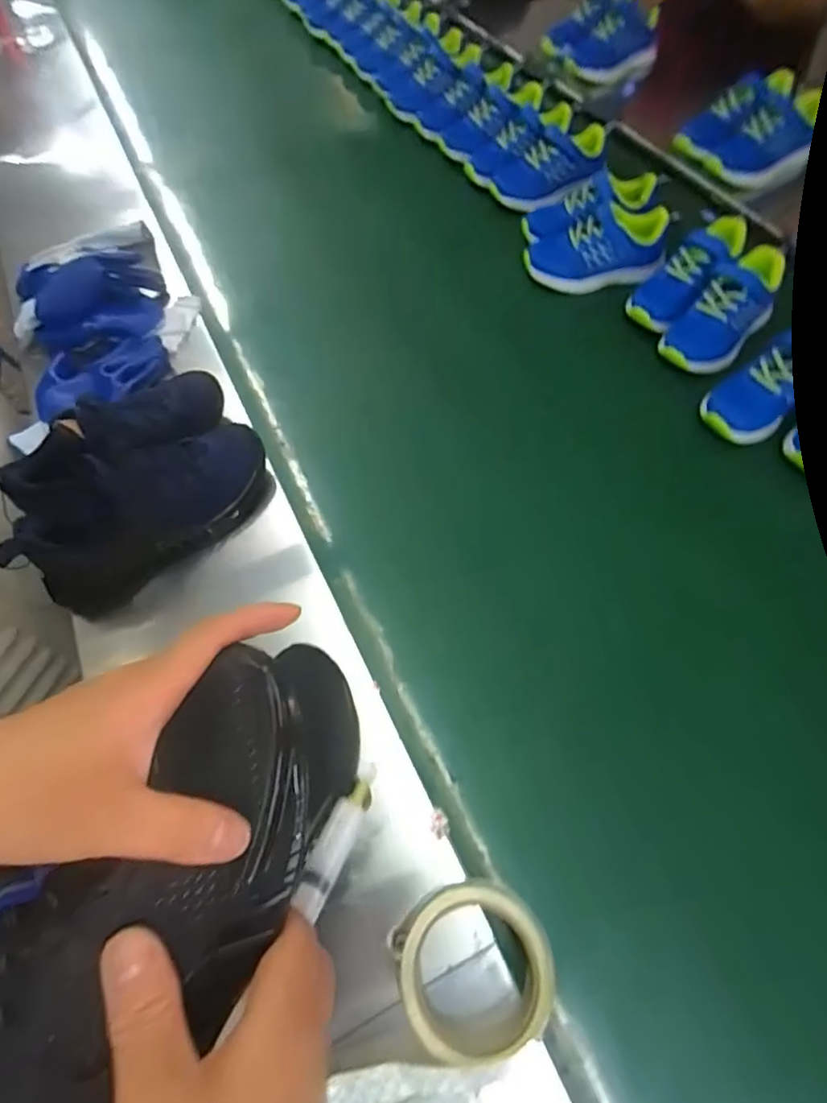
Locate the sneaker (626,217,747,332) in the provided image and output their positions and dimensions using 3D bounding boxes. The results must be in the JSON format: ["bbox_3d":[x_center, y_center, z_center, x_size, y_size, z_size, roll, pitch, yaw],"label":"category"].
[{"bbox_3d":[0.360,-0.368,0.716,0.194,0.061,0.067,-45,66,-3],"label":"sneaker"}]

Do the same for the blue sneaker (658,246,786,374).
[{"bbox_3d":[0.386,-0.296,0.690,0.079,0.068,0.185,43,91,23],"label":"blue sneaker"}]

